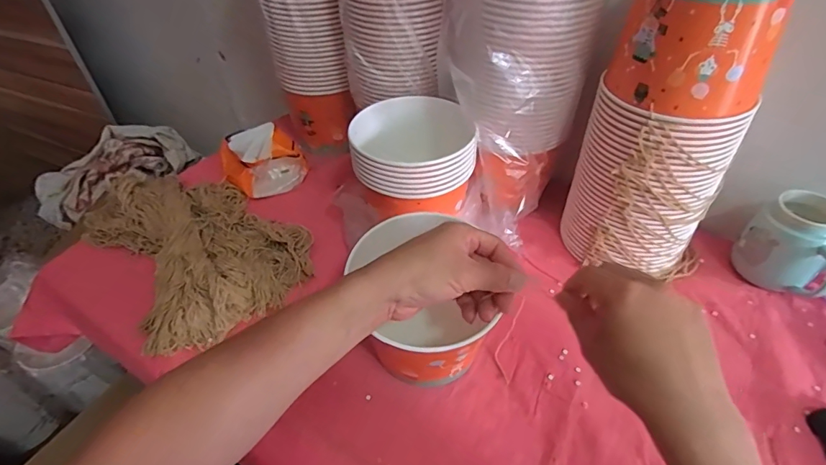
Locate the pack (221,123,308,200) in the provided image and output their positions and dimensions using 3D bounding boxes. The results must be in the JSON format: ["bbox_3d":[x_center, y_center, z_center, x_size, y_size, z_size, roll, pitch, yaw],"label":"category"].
[{"bbox_3d":[-0.262,-0.130,0.760,0.126,0.077,0.127,-23,49,-18],"label":"pack"}]

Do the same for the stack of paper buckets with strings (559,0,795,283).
[{"bbox_3d":[0.292,-0.114,0.518,0.157,0.357,0.130,3,45,6],"label":"stack of paper buckets with strings"}]

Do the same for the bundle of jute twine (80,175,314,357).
[{"bbox_3d":[-0.313,0.007,0.642,0.235,0.052,0.337,-34,53,-27],"label":"bundle of jute twine"}]

